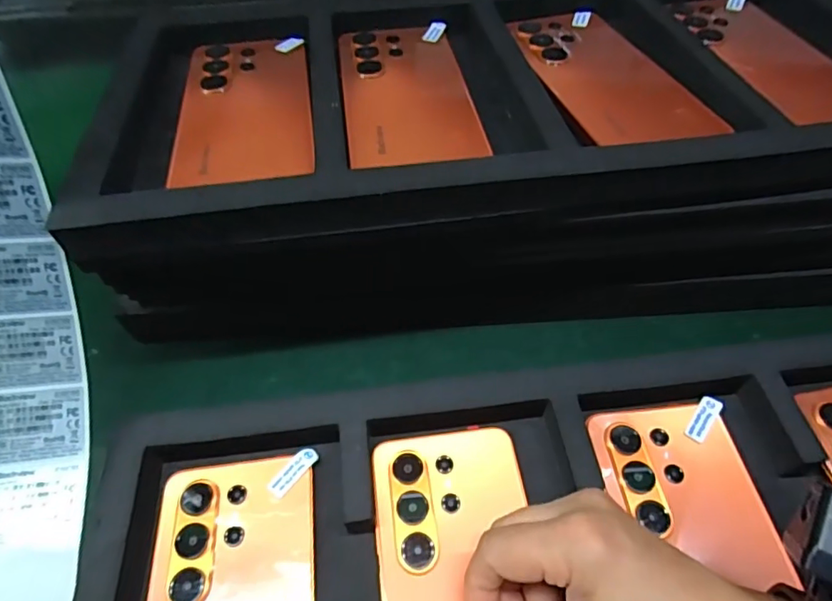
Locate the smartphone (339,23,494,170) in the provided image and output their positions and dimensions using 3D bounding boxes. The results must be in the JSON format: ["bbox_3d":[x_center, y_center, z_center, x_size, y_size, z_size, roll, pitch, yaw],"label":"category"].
[{"bbox_3d":[-0.007,-0.134,0.317,0.076,0.007,0.149,-8,52,-1],"label":"smartphone"}]

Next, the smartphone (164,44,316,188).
[{"bbox_3d":[-0.104,-0.120,0.311,0.074,0.012,0.144,-9,53,-5],"label":"smartphone"}]

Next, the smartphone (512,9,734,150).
[{"bbox_3d":[0.117,-0.146,0.322,0.075,0.004,0.153,-13,53,-8],"label":"smartphone"}]

